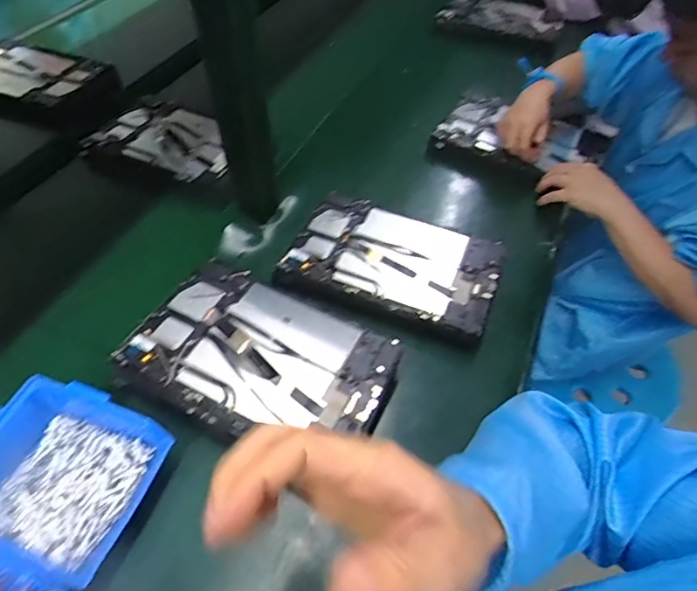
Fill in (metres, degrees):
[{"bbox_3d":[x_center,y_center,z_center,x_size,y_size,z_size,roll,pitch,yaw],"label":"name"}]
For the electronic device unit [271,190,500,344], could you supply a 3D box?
[{"bbox_3d":[0.057,-0.043,0.590,0.239,0.027,0.147,20,53,13],"label":"electronic device unit"}]

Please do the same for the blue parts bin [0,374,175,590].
[{"bbox_3d":[-0.234,0.146,0.407,0.138,0.060,0.135,21,54,13],"label":"blue parts bin"}]

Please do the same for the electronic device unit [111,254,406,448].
[{"bbox_3d":[-0.087,0.067,0.480,0.243,0.046,0.160,23,54,15],"label":"electronic device unit"}]

